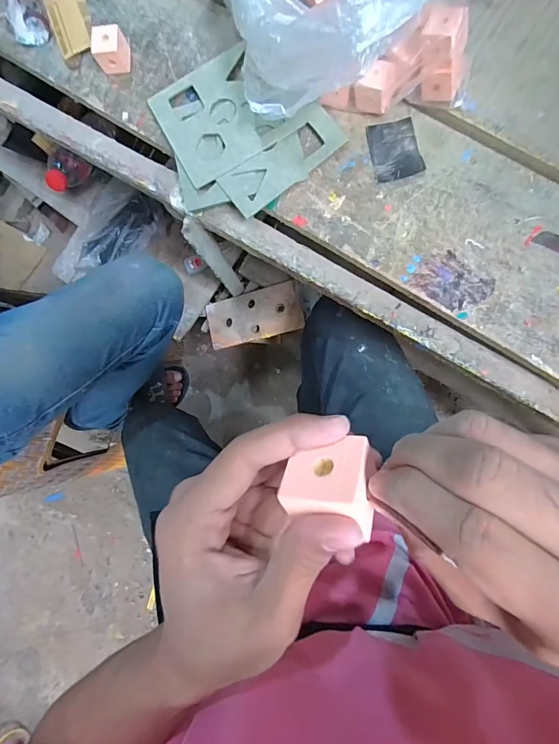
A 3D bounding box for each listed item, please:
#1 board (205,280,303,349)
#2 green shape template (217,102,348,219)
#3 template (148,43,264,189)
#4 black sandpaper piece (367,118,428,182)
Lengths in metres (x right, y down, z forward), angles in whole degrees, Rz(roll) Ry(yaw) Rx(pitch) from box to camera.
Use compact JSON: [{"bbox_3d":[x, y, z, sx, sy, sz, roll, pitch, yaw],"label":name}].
[{"bbox_3d":[-0.048,-0.107,0.737,0.185,0.011,0.095,-13,81,19],"label":"board"},{"bbox_3d":[0.003,-0.227,0.420,0.135,0.004,0.052,-36,87,2],"label":"green shape template"},{"bbox_3d":[-0.070,-0.279,0.429,0.112,0.005,0.121,-29,84,4],"label":"template"},{"bbox_3d":[0.122,-0.236,0.414,0.048,0.004,0.064,-12,85,6],"label":"black sandpaper piece"}]

